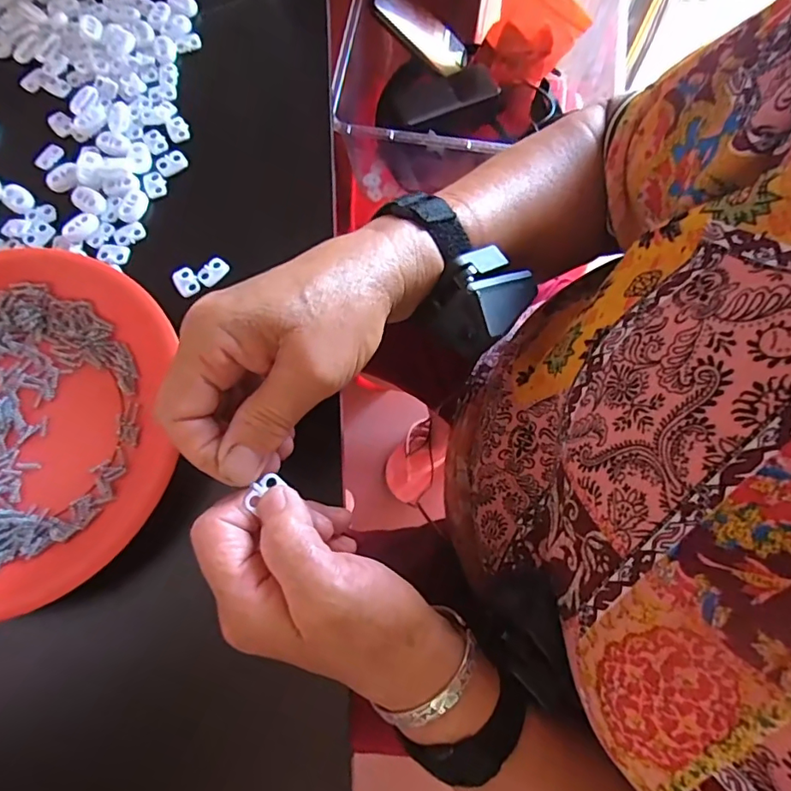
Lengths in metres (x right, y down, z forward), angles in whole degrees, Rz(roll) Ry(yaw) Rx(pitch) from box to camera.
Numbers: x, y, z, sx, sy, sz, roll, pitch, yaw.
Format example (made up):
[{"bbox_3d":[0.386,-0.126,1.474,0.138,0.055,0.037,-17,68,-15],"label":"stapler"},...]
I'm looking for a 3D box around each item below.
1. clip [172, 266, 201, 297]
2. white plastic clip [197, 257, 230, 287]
[{"bbox_3d":[-0.128,-0.070,0.316,0.014,0.004,0.019,-33,76,-9],"label":"clip"},{"bbox_3d":[-0.112,-0.076,0.318,0.013,0.004,0.019,40,77,10],"label":"white plastic clip"}]

